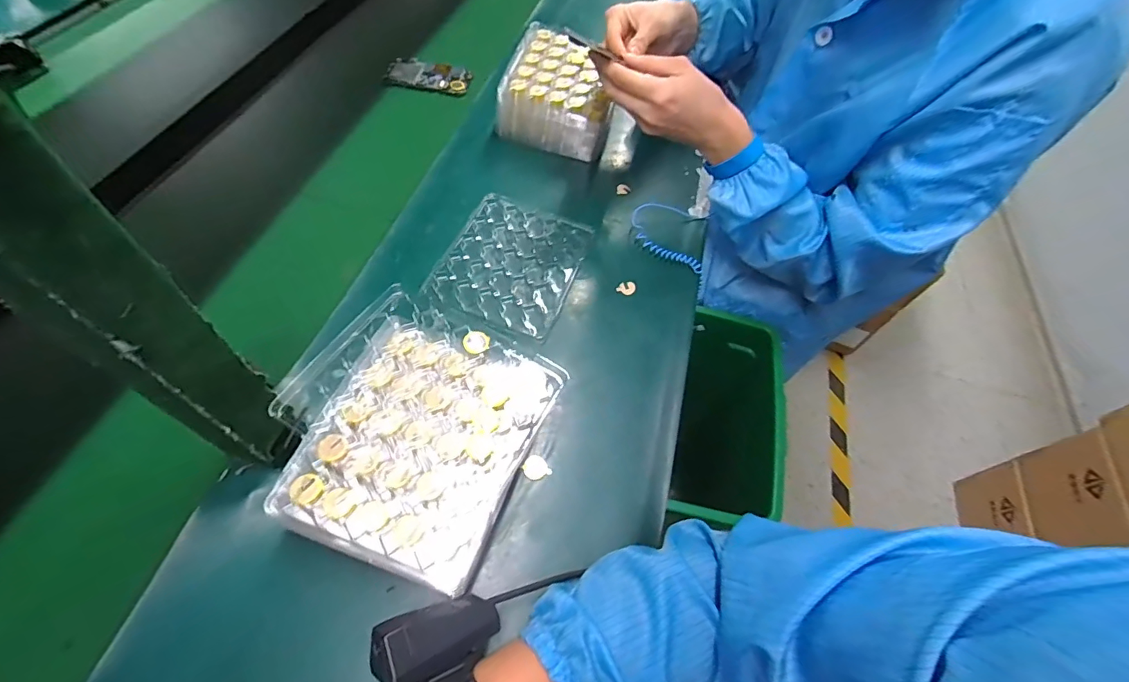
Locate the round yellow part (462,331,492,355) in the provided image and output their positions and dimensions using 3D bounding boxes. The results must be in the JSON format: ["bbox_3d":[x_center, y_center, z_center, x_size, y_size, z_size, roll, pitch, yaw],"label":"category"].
[{"bbox_3d":[-0.071,0.002,0.389,0.021,0.009,0.018,-20,61,-16],"label":"round yellow part"}]

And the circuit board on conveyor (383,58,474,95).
[{"bbox_3d":[-0.206,-0.404,0.729,0.124,0.006,0.060,12,66,1],"label":"circuit board on conveyor"}]

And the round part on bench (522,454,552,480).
[{"bbox_3d":[-0.025,0.111,0.418,0.021,0.004,0.022,2,58,-4],"label":"round part on bench"}]

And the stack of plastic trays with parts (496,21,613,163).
[{"bbox_3d":[-0.003,-0.340,0.664,0.146,0.080,0.163,14,58,4],"label":"stack of plastic trays with parts"}]

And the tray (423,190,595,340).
[{"bbox_3d":[-0.058,-0.089,0.539,0.140,0.014,0.174,20,58,8],"label":"tray"}]

